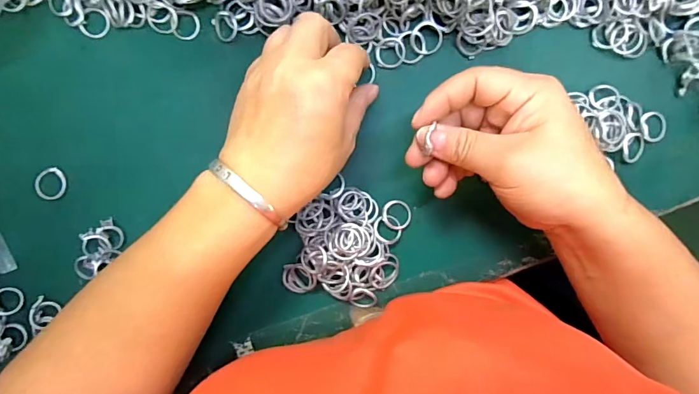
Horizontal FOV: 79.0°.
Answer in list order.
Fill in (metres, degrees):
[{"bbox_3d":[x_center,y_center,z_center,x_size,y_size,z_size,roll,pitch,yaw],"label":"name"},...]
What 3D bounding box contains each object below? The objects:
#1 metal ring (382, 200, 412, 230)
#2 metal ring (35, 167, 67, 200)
[{"bbox_3d":[0.034,0.013,0.308,0.021,0.004,0.021,-2,92,0],"label":"metal ring"},{"bbox_3d":[-0.214,-0.009,0.304,0.018,0.005,0.024,19,91,-1],"label":"metal ring"}]

